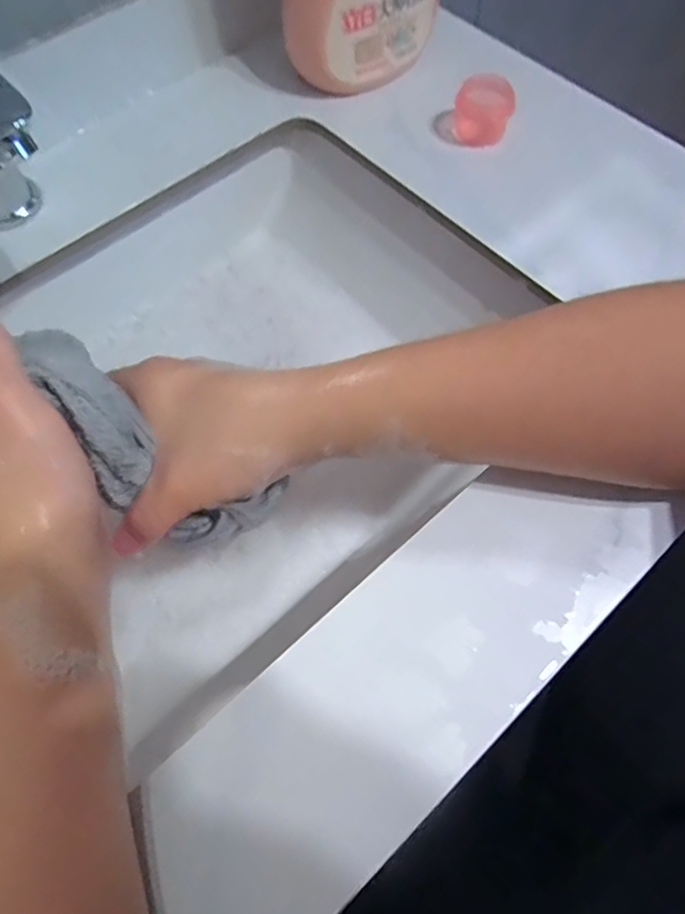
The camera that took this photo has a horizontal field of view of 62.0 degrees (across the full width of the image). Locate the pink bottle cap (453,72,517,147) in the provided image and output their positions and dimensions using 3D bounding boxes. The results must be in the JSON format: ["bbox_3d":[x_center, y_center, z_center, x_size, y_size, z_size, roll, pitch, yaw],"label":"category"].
[{"bbox_3d":[0.103,-0.253,0.415,0.040,0.029,0.033,14,66,8],"label":"pink bottle cap"}]

